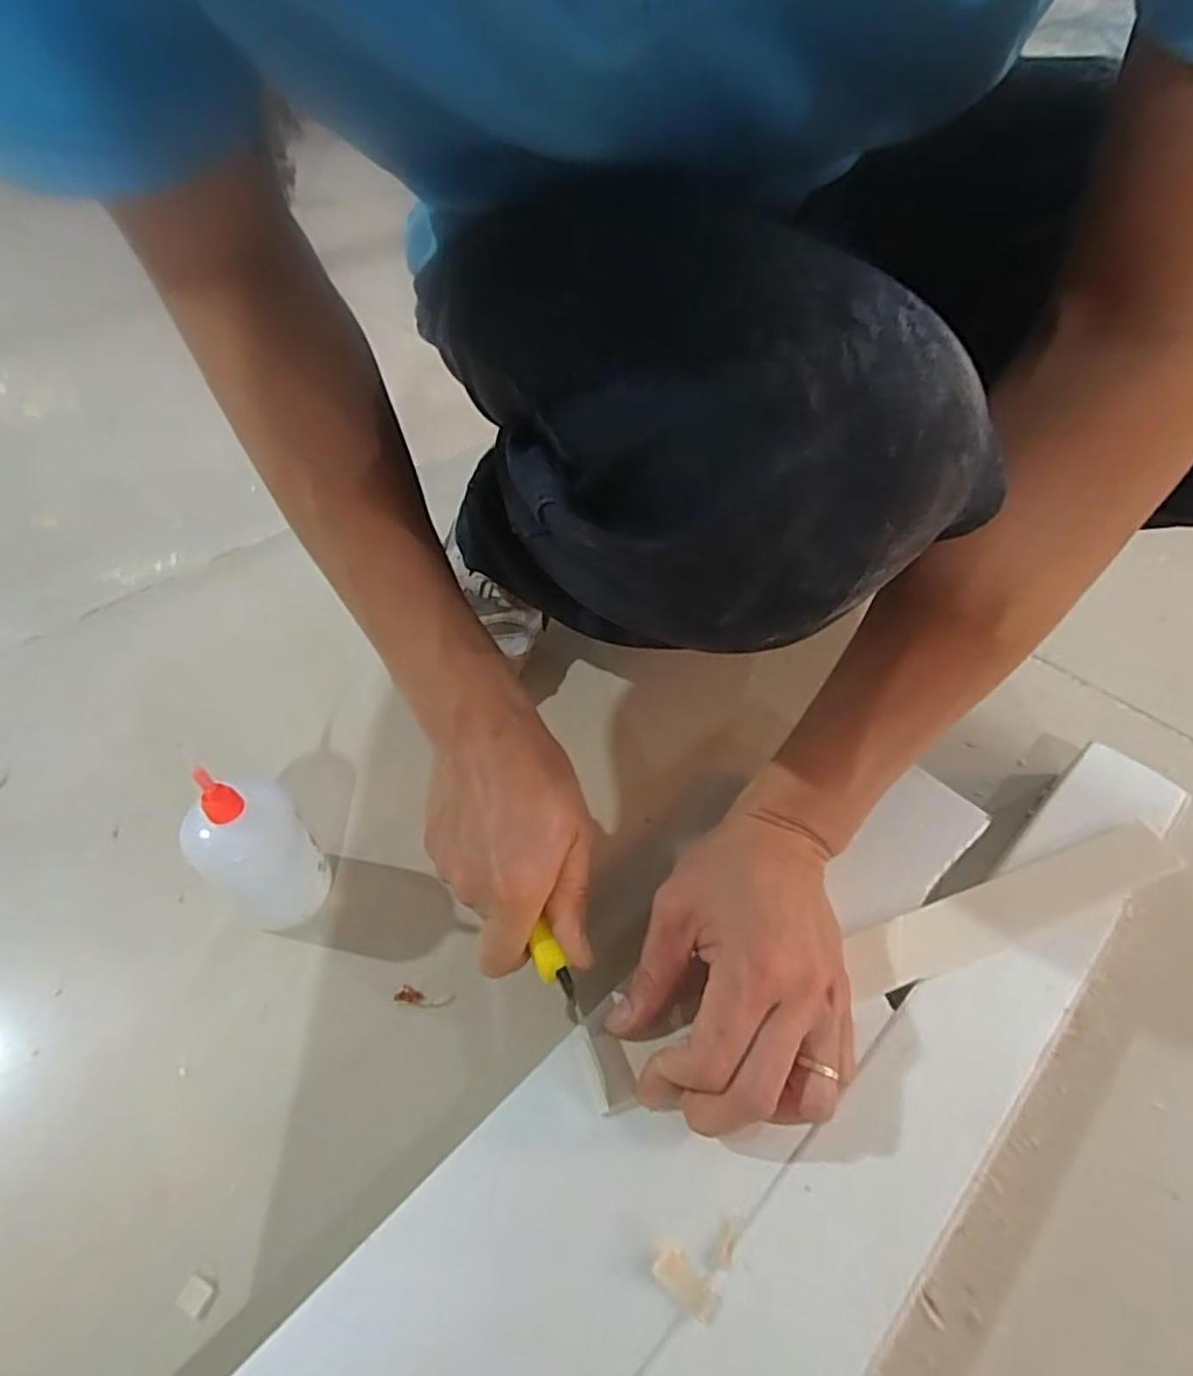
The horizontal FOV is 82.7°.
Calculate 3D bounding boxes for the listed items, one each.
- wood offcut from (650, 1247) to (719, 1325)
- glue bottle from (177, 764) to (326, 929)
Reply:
[{"bbox_3d":[0.034,0.231,0.262,0.026,0.004,0.012,33,57,25],"label":"wood offcut"},{"bbox_3d":[-0.187,0.088,0.372,0.051,0.108,0.055,35,58,27],"label":"glue bottle"}]

